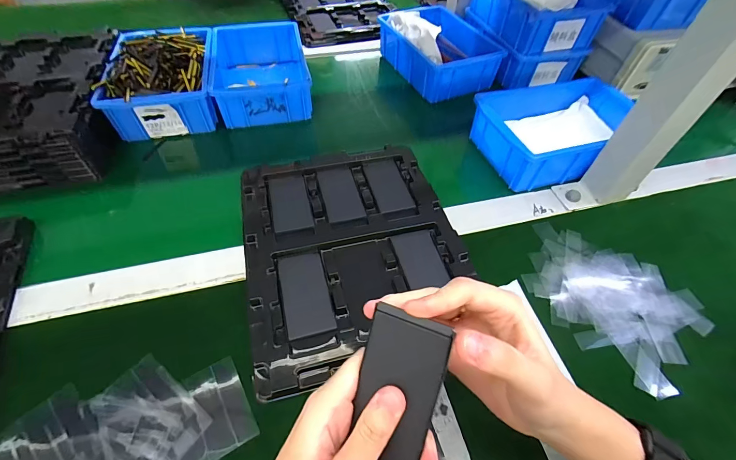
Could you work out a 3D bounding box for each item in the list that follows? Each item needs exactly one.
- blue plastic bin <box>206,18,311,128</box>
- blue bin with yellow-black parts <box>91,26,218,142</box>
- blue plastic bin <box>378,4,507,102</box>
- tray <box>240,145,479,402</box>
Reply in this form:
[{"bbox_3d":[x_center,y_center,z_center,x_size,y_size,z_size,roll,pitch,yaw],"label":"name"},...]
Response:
[{"bbox_3d":[-0.168,-0.253,0.545,0.134,0.053,0.206,-9,53,-10],"label":"blue plastic bin"},{"bbox_3d":[-0.295,-0.224,0.506,0.136,0.071,0.193,-10,53,-10],"label":"blue bin with yellow-black parts"},{"bbox_3d":[0.120,-0.317,0.600,0.142,0.065,0.204,-20,56,-17],"label":"blue plastic bin"},{"bbox_3d":[-0.020,0.009,0.376,0.220,0.015,0.271,-12,54,-12],"label":"tray"}]

